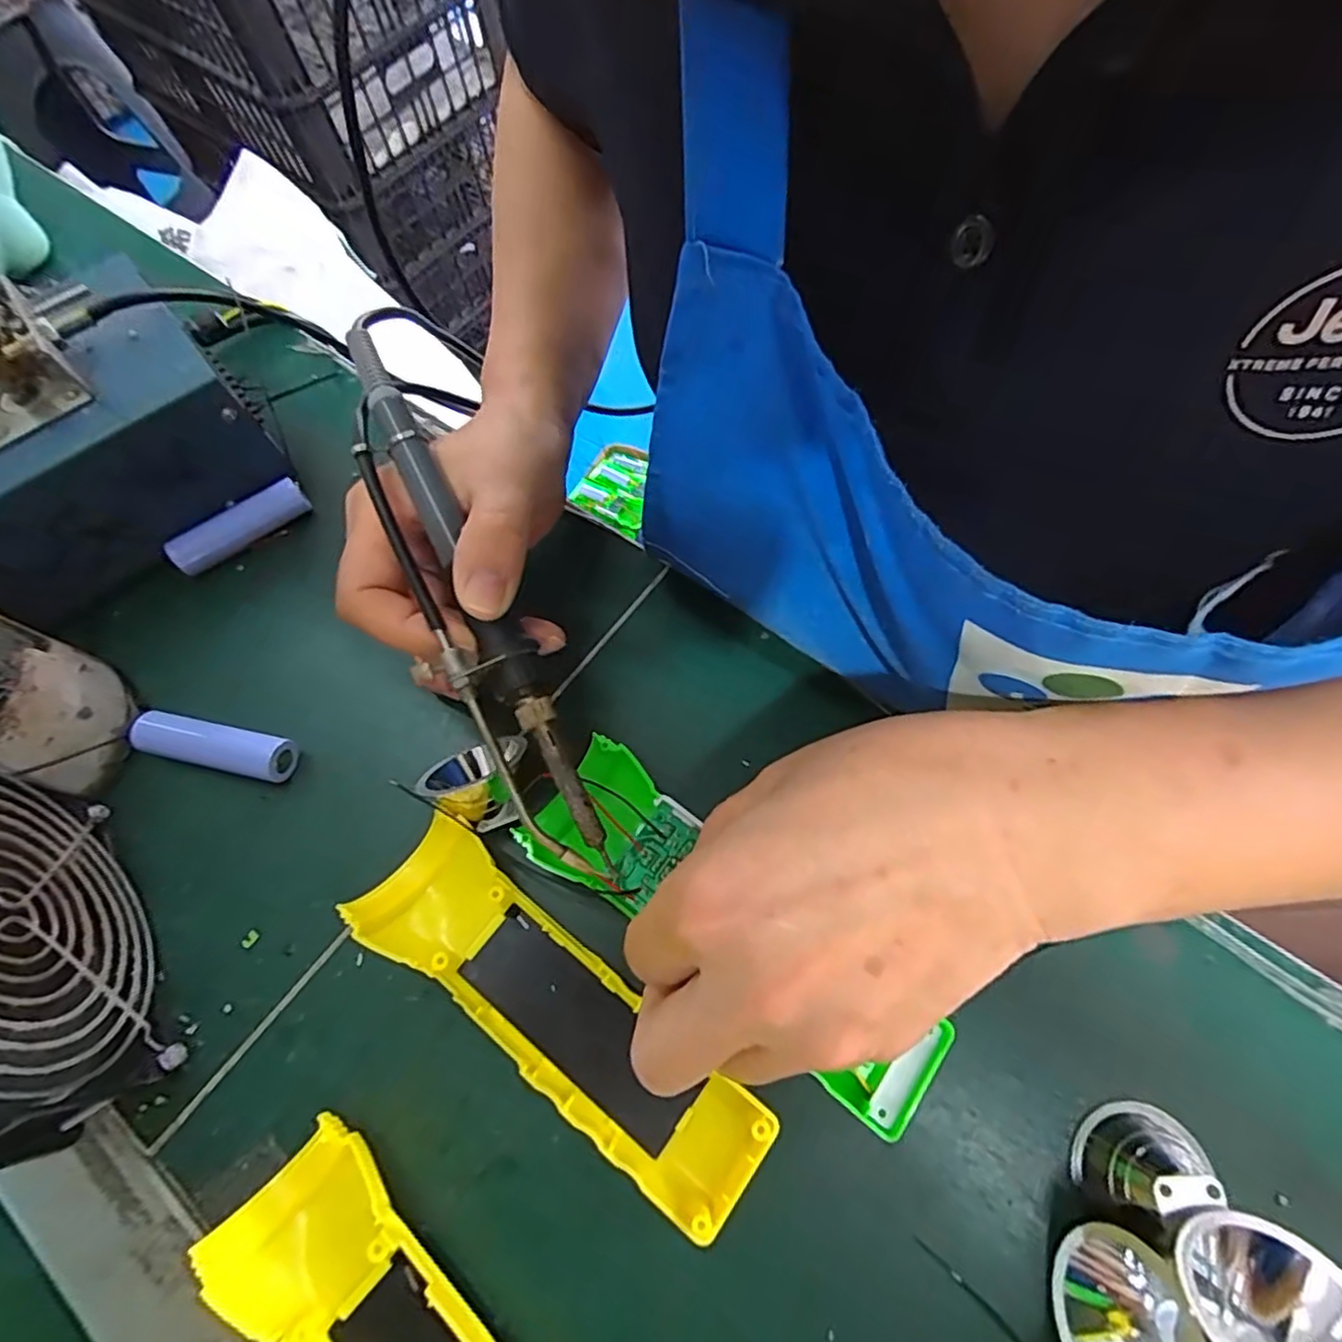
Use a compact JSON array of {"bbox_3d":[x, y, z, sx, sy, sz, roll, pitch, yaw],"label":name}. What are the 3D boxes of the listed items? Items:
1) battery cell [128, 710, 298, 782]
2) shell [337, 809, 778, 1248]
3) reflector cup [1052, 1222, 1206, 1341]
[{"bbox_3d":[-0.193,0.032,0.281,0.067,0.020,0.016,11,67,7],"label":"battery cell"},{"bbox_3d":[-0.042,0.118,0.233,0.162,0.026,0.044,35,72,16],"label":"shell"},{"bbox_3d":[0.134,0.189,0.191,0.023,0.035,0.043,28,51,-19],"label":"reflector cup"}]

